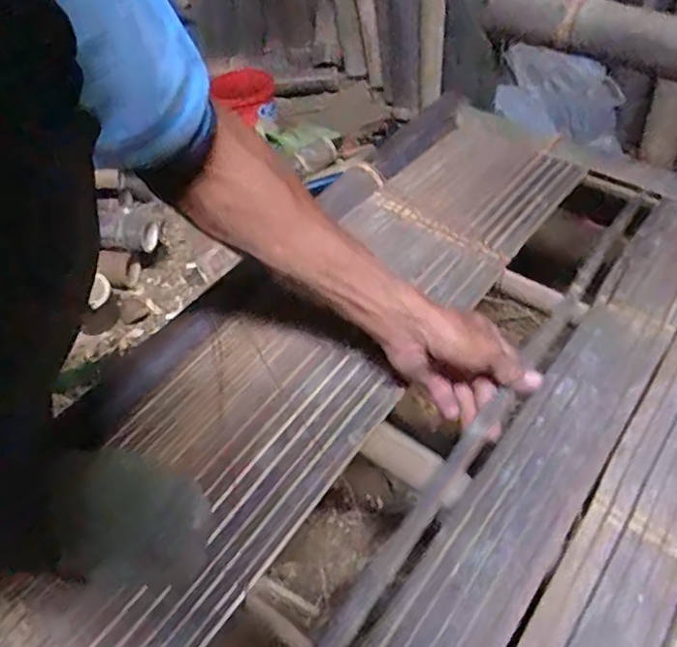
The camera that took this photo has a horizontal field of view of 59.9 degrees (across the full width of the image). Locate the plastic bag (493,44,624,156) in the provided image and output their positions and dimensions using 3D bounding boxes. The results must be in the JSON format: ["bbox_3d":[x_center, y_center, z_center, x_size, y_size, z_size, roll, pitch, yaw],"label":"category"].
[{"bbox_3d":[0.474,-0.472,1.256,0.054,0.202,0.321,-27,54,-17],"label":"plastic bag"}]

